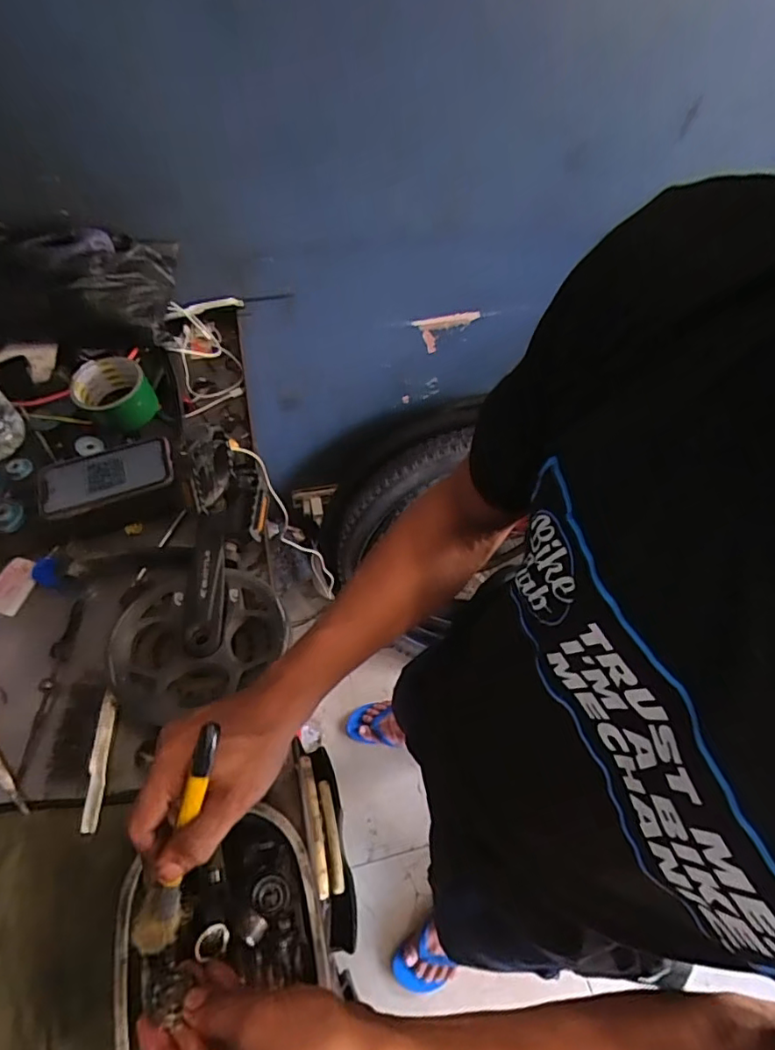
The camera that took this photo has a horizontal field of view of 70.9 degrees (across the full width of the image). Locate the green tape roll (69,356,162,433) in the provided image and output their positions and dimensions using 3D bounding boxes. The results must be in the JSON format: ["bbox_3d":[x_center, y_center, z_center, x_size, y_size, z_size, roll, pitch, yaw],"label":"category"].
[{"bbox_3d":[-0.346,-0.163,0.695,0.089,0.057,0.091,2,57,-2],"label":"green tape roll"}]

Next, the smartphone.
[{"bbox_3d":[-0.332,-0.063,0.645,0.155,0.013,0.085,-18,58,-6],"label":"smartphone"}]

